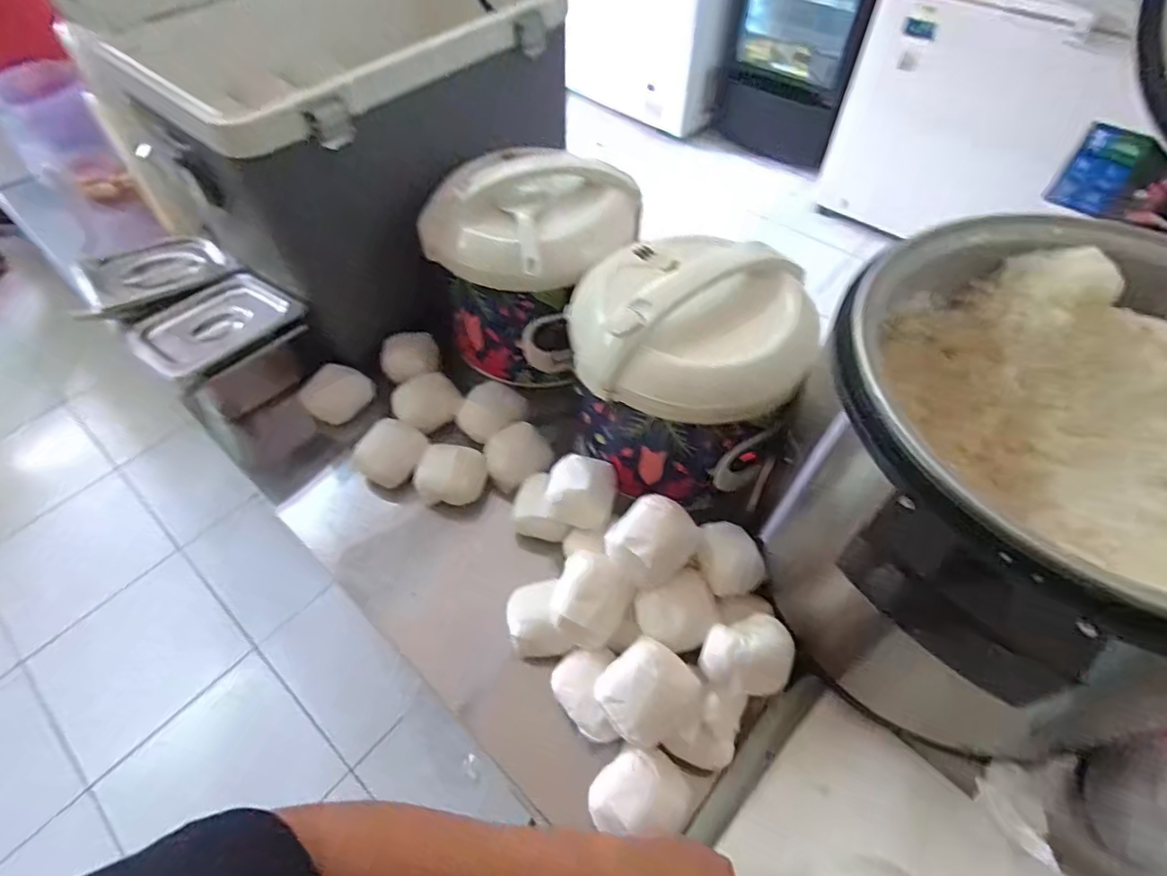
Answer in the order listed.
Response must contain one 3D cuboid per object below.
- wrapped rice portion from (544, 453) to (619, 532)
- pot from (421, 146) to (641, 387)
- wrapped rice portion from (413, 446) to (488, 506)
[{"bbox_3d":[-0.002,0.058,0.637,0.073,0.051,0.066,11,55,9],"label":"wrapped rice portion"},{"bbox_3d":[-0.054,-0.224,0.741,0.197,0.206,0.235,28,59,20],"label":"pot"},{"bbox_3d":[-0.156,0.044,0.683,0.079,0.050,0.058,16,55,12],"label":"wrapped rice portion"}]

